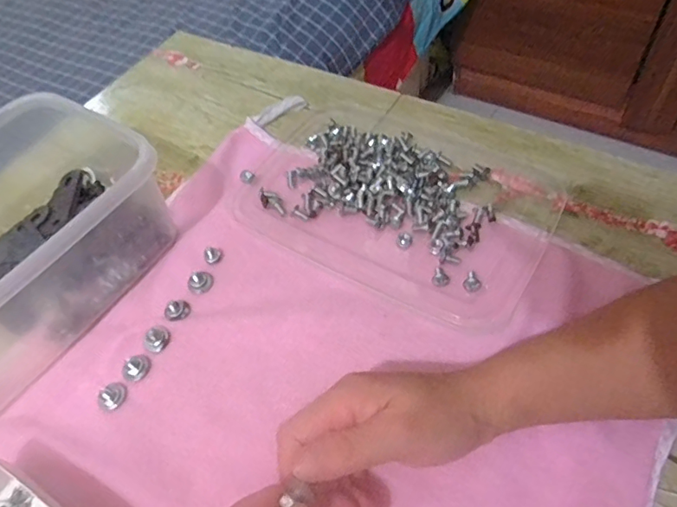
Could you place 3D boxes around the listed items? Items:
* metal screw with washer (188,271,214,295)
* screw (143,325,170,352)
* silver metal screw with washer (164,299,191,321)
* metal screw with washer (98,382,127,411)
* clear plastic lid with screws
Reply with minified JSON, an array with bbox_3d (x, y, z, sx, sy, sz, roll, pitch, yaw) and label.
[{"bbox_3d":[-0.101,0.020,0.374,0.017,0.008,0.018,-2,58,3],"label":"metal screw with washer"},{"bbox_3d":[-0.126,0.058,0.350,0.016,0.007,0.018,26,64,19],"label":"screw"},{"bbox_3d":[-0.114,0.040,0.361,0.016,0.007,0.017,-2,58,3],"label":"silver metal screw with washer"},{"bbox_3d":[-0.148,0.092,0.330,0.015,0.007,0.018,26,64,20],"label":"metal screw with washer"},{"bbox_3d":[0.046,-0.051,0.410,0.236,0.016,0.175,27,64,20],"label":"clear plastic lid with screws"}]

